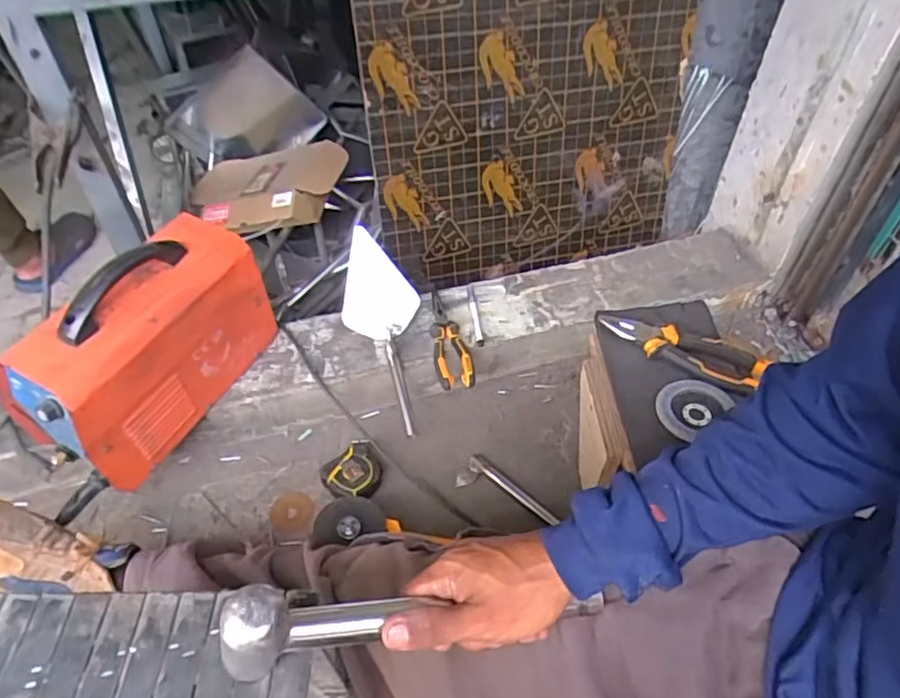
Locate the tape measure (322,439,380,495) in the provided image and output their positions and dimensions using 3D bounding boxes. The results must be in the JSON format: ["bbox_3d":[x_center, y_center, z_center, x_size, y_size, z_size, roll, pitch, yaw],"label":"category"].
[{"bbox_3d":[-0.140,0.184,0.933,0.084,0.043,0.097,29,56,23],"label":"tape measure"}]

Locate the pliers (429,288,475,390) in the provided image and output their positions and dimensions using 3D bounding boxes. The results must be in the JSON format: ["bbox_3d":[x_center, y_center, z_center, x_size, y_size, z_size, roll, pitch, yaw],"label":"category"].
[{"bbox_3d":[-0.002,-0.024,0.993,0.058,0.029,0.193,-6,48,-5],"label":"pliers"}]

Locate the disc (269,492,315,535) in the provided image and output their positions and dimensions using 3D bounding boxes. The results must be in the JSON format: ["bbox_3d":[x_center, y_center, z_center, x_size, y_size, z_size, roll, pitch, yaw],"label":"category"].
[{"bbox_3d":[-0.236,0.245,0.925,0.063,0.011,0.067,0,50,0],"label":"disc"}]

